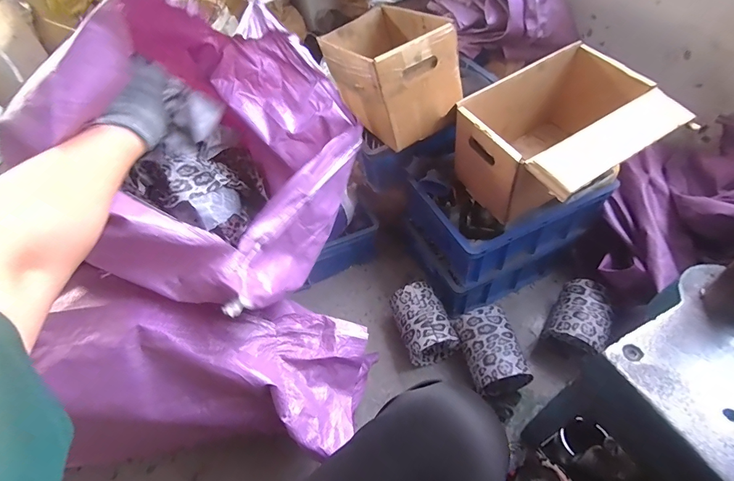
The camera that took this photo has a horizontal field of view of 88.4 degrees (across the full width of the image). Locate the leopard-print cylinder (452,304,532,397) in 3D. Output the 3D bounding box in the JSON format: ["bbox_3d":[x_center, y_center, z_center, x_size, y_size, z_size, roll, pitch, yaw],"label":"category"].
[{"bbox_3d":[0.282,0.251,0.866,0.121,0.113,0.169,-12,53,-4],"label":"leopard-print cylinder"}]

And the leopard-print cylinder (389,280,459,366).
[{"bbox_3d":[0.133,0.203,0.920,0.116,0.112,0.168,-19,54,-9],"label":"leopard-print cylinder"}]

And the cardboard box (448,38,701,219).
[{"bbox_3d":[0.397,-0.194,0.789,0.339,0.216,0.286,-25,55,-13],"label":"cardboard box"}]

